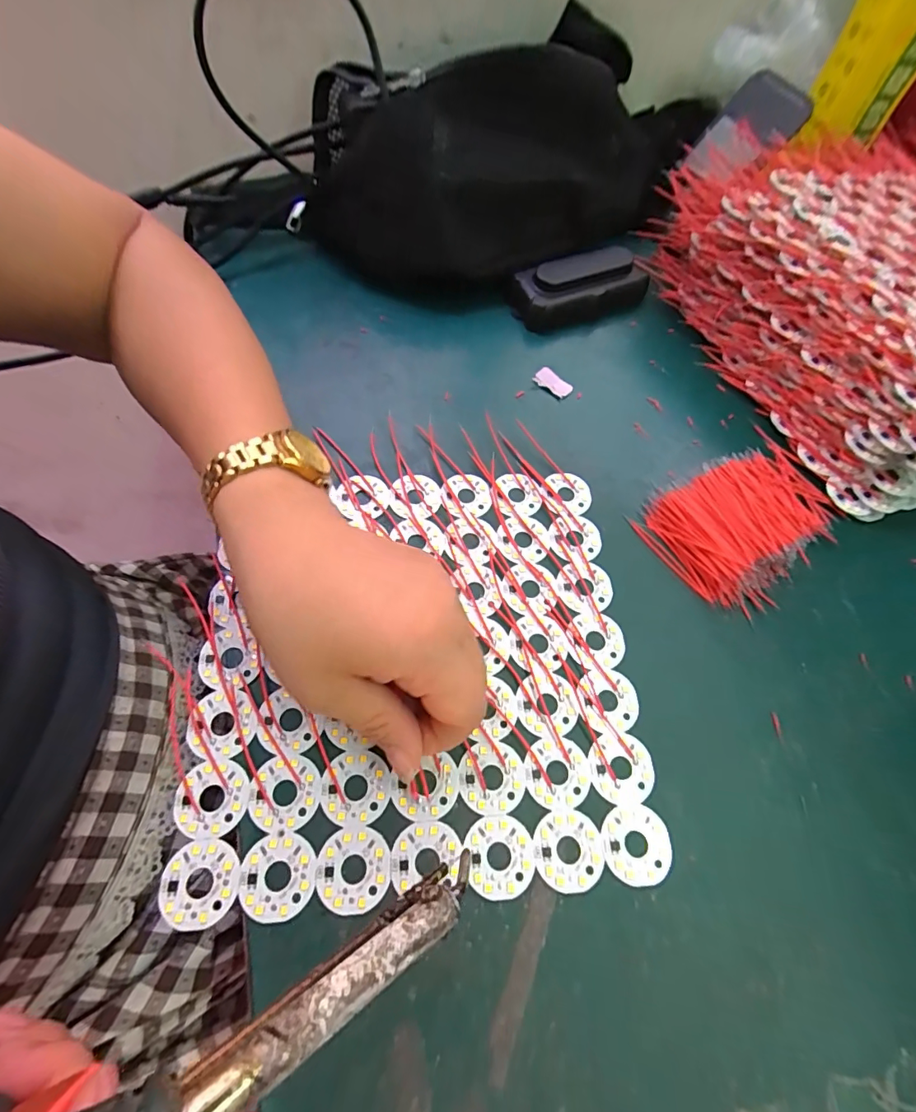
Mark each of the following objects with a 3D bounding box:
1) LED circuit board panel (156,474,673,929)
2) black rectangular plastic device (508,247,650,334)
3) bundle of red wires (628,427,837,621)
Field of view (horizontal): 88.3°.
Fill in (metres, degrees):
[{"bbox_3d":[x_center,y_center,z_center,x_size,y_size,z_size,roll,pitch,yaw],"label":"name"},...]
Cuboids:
[{"bbox_3d":[-0.019,0.049,0.241,0.209,0.005,0.207,-2,64,-5],"label":"LED circuit board panel"},{"bbox_3d":[0.093,-0.203,0.357,0.102,0.028,0.046,-18,66,-12],"label":"black rectangular plastic device"},{"bbox_3d":[0.175,-0.027,0.283,0.124,0.019,0.080,-36,71,-19],"label":"bundle of red wires"}]

